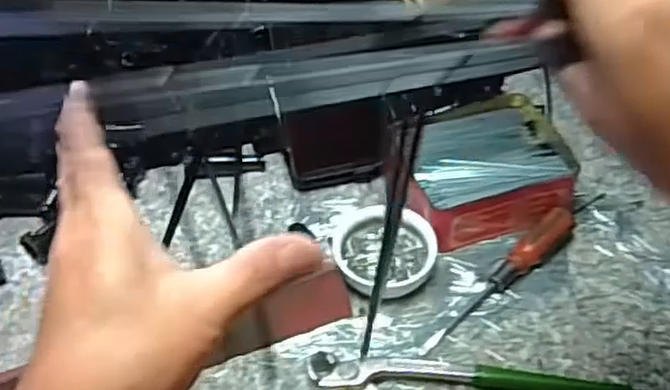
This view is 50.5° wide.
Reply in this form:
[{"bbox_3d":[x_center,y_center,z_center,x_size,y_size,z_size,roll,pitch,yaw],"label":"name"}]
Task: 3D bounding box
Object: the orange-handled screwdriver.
[{"bbox_3d":[0.113,0.057,0.490,0.145,0.024,0.020,-35,54,-25],"label":"orange-handled screwdriver"}]

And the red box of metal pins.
[{"bbox_3d":[0.112,-0.018,0.545,0.120,0.053,0.104,-13,48,-7],"label":"red box of metal pins"}]

